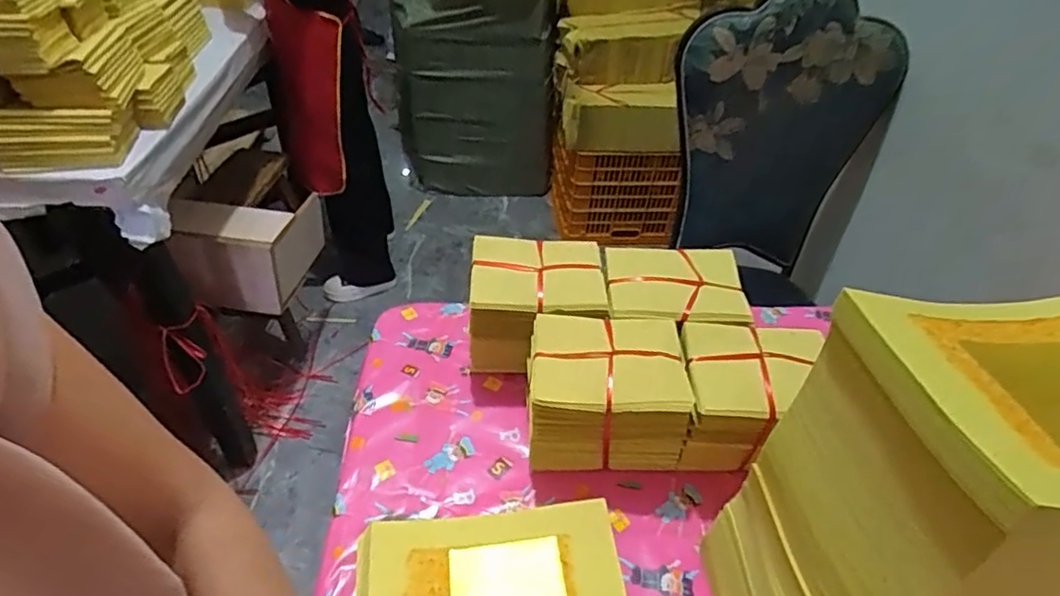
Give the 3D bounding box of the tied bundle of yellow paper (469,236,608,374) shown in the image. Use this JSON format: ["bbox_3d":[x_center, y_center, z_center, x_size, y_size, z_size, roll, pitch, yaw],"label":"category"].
[{"bbox_3d":[0.005,0.016,0.749,0.159,0.145,0.122,3,42,0],"label":"tied bundle of yellow paper"}]

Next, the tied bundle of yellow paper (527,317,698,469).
[{"bbox_3d":[0.080,0.109,0.659,0.162,0.141,0.118,2,43,-1],"label":"tied bundle of yellow paper"}]

